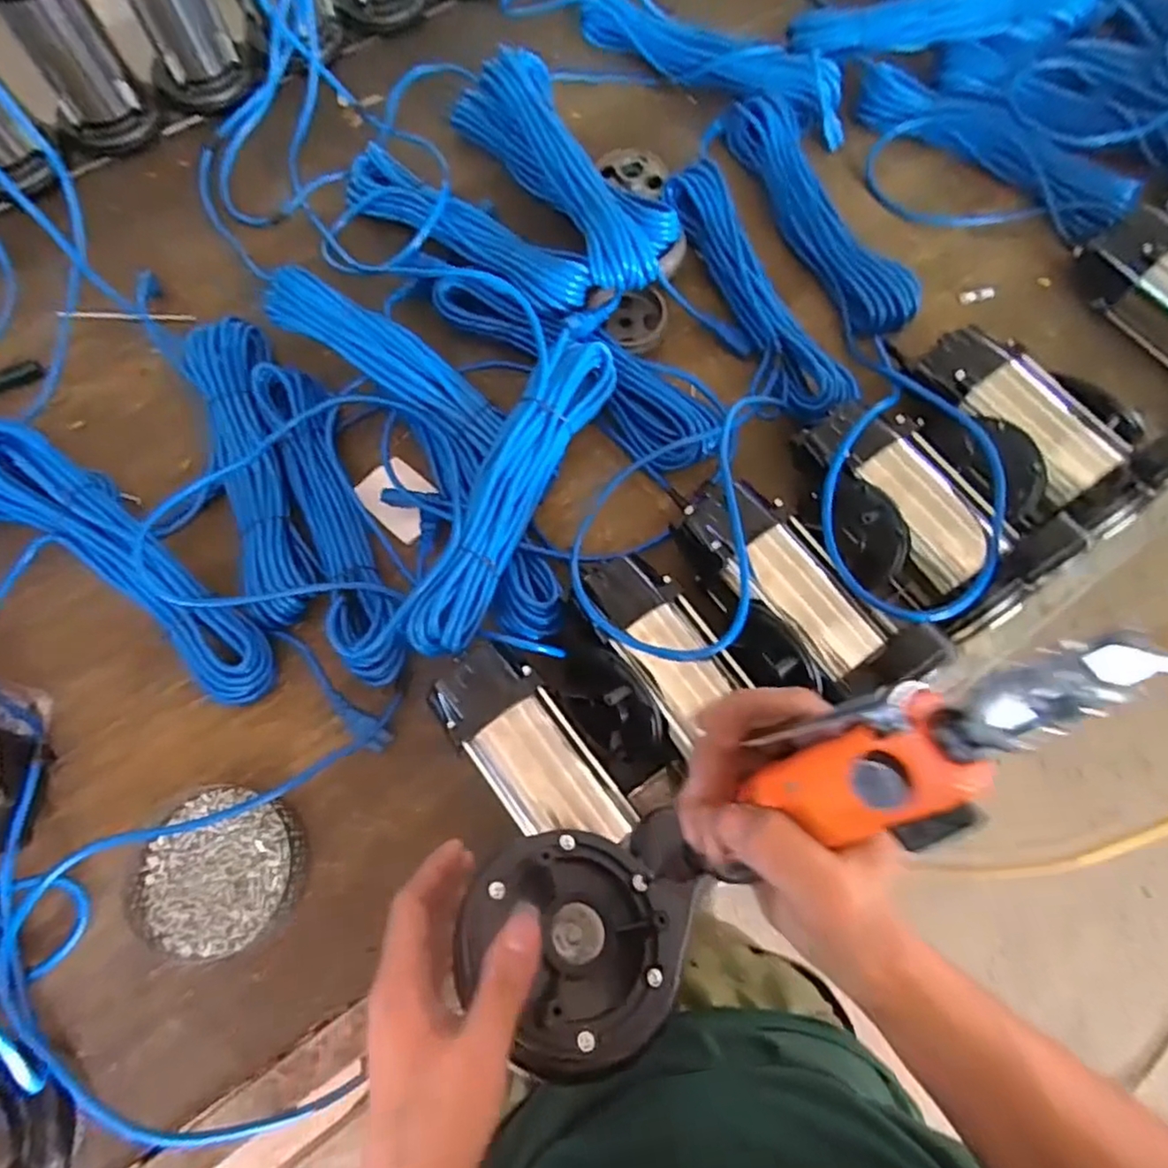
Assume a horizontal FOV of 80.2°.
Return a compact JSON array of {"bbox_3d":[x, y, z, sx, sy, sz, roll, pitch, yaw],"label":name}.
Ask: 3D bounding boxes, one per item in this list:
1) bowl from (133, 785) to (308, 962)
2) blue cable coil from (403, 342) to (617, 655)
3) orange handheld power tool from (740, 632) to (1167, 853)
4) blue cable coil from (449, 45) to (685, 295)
[{"bbox_3d":[-0.305,0.240,0.585,0.125,0.032,0.130,0,71,1],"label":"bowl"},{"bbox_3d":[-0.066,-0.088,0.635,0.065,0.058,0.342,24,73,9],"label":"blue cable coil"},{"bbox_3d":[0.116,0.057,0.229,0.033,0.140,0.051,-12,68,-36],"label":"orange handheld power tool"},{"bbox_3d":[-0.019,-0.475,0.796,0.118,0.093,0.374,-29,73,-9],"label":"blue cable coil"}]

